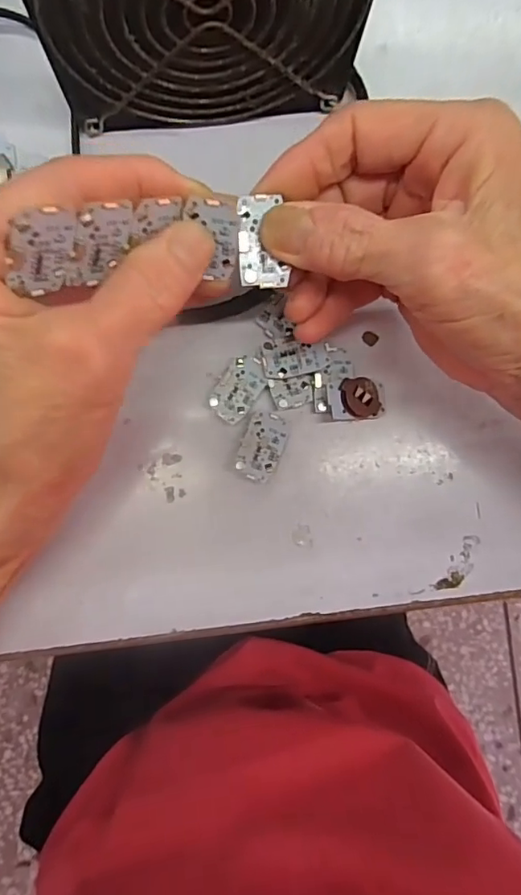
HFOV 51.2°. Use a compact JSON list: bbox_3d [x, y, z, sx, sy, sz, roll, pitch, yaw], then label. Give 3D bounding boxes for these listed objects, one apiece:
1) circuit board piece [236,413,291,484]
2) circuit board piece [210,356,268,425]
[{"bbox_3d":[0.001,-0.001,0.236,0.018,0.004,0.030,20,86,-2],"label":"circuit board piece"},{"bbox_3d":[-0.010,-0.025,0.235,0.018,0.004,0.027,36,89,-1],"label":"circuit board piece"}]

